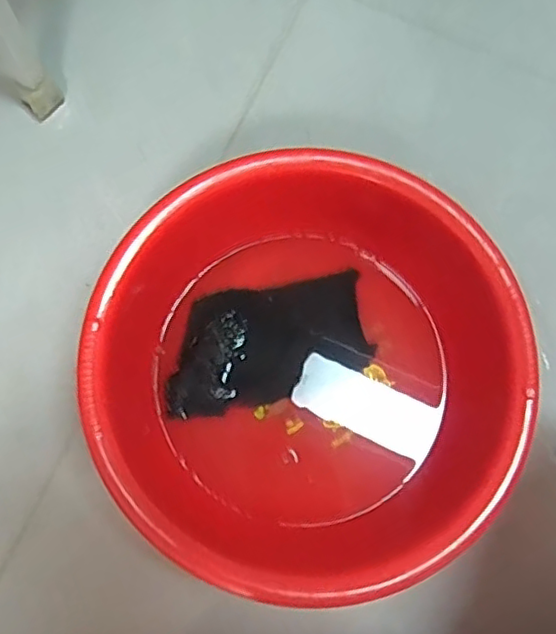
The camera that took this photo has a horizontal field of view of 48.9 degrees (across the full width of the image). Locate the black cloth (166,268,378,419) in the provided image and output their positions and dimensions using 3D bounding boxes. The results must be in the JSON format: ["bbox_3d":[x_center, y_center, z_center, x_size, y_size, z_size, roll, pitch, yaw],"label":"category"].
[{"bbox_3d":[-0.011,0.025,0.627,0.209,0.030,0.114,-14,79,-4],"label":"black cloth"}]

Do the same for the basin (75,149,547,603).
[{"bbox_3d":[0.029,0.040,0.579,0.374,0.129,0.354,0,79,-1],"label":"basin"}]

